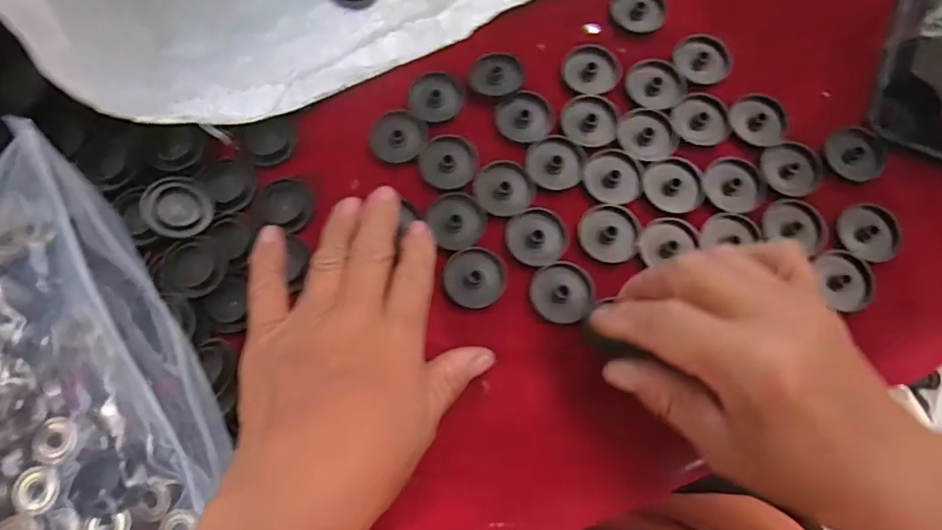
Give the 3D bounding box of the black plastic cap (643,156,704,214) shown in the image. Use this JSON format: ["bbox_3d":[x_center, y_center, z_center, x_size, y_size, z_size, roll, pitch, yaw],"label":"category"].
[{"bbox_3d":[0.115,-0.045,0.310,0.032,0.005,0.032,0,75,1],"label":"black plastic cap"}]

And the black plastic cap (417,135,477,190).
[{"bbox_3d":[-0.013,-0.060,0.316,0.032,0.005,0.032,0,75,1],"label":"black plastic cap"}]

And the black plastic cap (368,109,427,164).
[{"bbox_3d":[-0.042,-0.075,0.319,0.031,0.004,0.032,0,75,1],"label":"black plastic cap"}]

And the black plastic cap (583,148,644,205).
[{"bbox_3d":[0.081,-0.051,0.310,0.033,0.004,0.032,0,75,1],"label":"black plastic cap"}]

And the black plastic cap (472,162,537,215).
[{"bbox_3d":[0.019,-0.043,0.309,0.032,0.004,0.032,0,75,1],"label":"black plastic cap"}]

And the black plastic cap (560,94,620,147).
[{"bbox_3d":[0.070,-0.085,0.321,0.032,0.005,0.033,0,75,1],"label":"black plastic cap"}]

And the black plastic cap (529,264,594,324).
[{"bbox_3d":[0.049,0.014,0.294,0.032,0.005,0.033,0,75,1],"label":"black plastic cap"}]

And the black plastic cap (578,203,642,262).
[{"bbox_3d":[0.077,-0.018,0.304,0.033,0.005,0.032,0,75,1],"label":"black plastic cap"}]

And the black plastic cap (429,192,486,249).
[{"bbox_3d":[-0.007,-0.026,0.306,0.029,0.004,0.033,-29,77,-7],"label":"black plastic cap"}]

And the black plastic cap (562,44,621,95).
[{"bbox_3d":[0.072,-0.119,0.330,0.032,0.006,0.035,0,75,1],"label":"black plastic cap"}]

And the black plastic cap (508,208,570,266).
[{"bbox_3d":[0.036,-0.016,0.302,0.033,0.004,0.031,6,75,2],"label":"black plastic cap"}]

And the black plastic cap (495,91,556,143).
[{"bbox_3d":[0.032,-0.087,0.321,0.032,0.004,0.032,0,75,1],"label":"black plastic cap"}]

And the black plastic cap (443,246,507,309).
[{"bbox_3d":[0.002,0.006,0.296,0.032,0.004,0.032,0,75,1],"label":"black plastic cap"}]

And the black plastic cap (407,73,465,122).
[{"bbox_3d":[-0.020,-0.100,0.324,0.031,0.004,0.033,0,75,1],"label":"black plastic cap"}]

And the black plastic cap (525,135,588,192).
[{"bbox_3d":[0.049,-0.059,0.313,0.033,0.006,0.032,0,75,1],"label":"black plastic cap"}]

